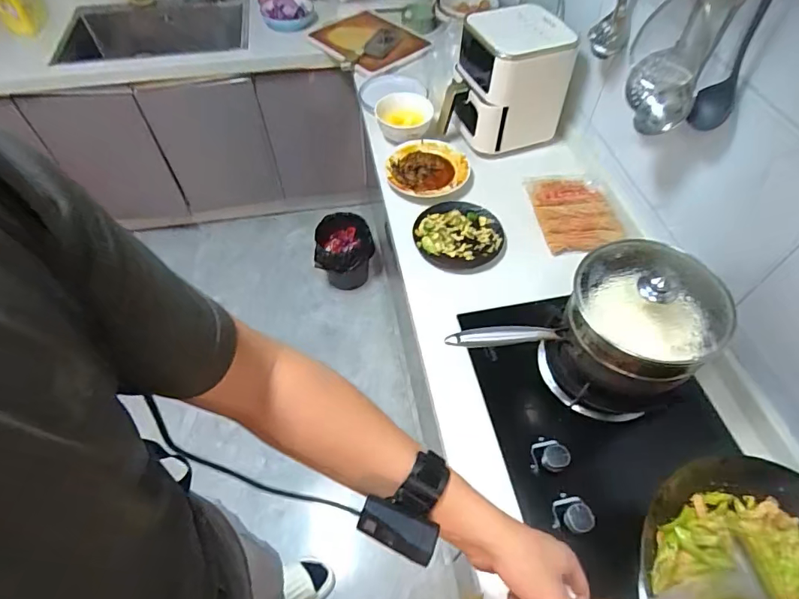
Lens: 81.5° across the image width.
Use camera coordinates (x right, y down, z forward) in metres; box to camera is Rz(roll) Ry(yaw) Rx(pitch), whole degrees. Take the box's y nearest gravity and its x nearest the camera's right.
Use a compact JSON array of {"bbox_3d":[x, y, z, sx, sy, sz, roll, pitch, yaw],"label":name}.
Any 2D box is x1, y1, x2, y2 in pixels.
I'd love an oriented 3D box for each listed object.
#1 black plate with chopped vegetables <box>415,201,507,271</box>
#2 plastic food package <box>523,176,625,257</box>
[{"bbox_3d":[0.144,-0.160,1.139,0.212,0.038,0.197,0,55,0],"label":"black plate with chopped vegetables"},{"bbox_3d":[0.446,-0.234,1.188,0.193,0.013,0.294,-4,55,-3],"label":"plastic food package"}]

